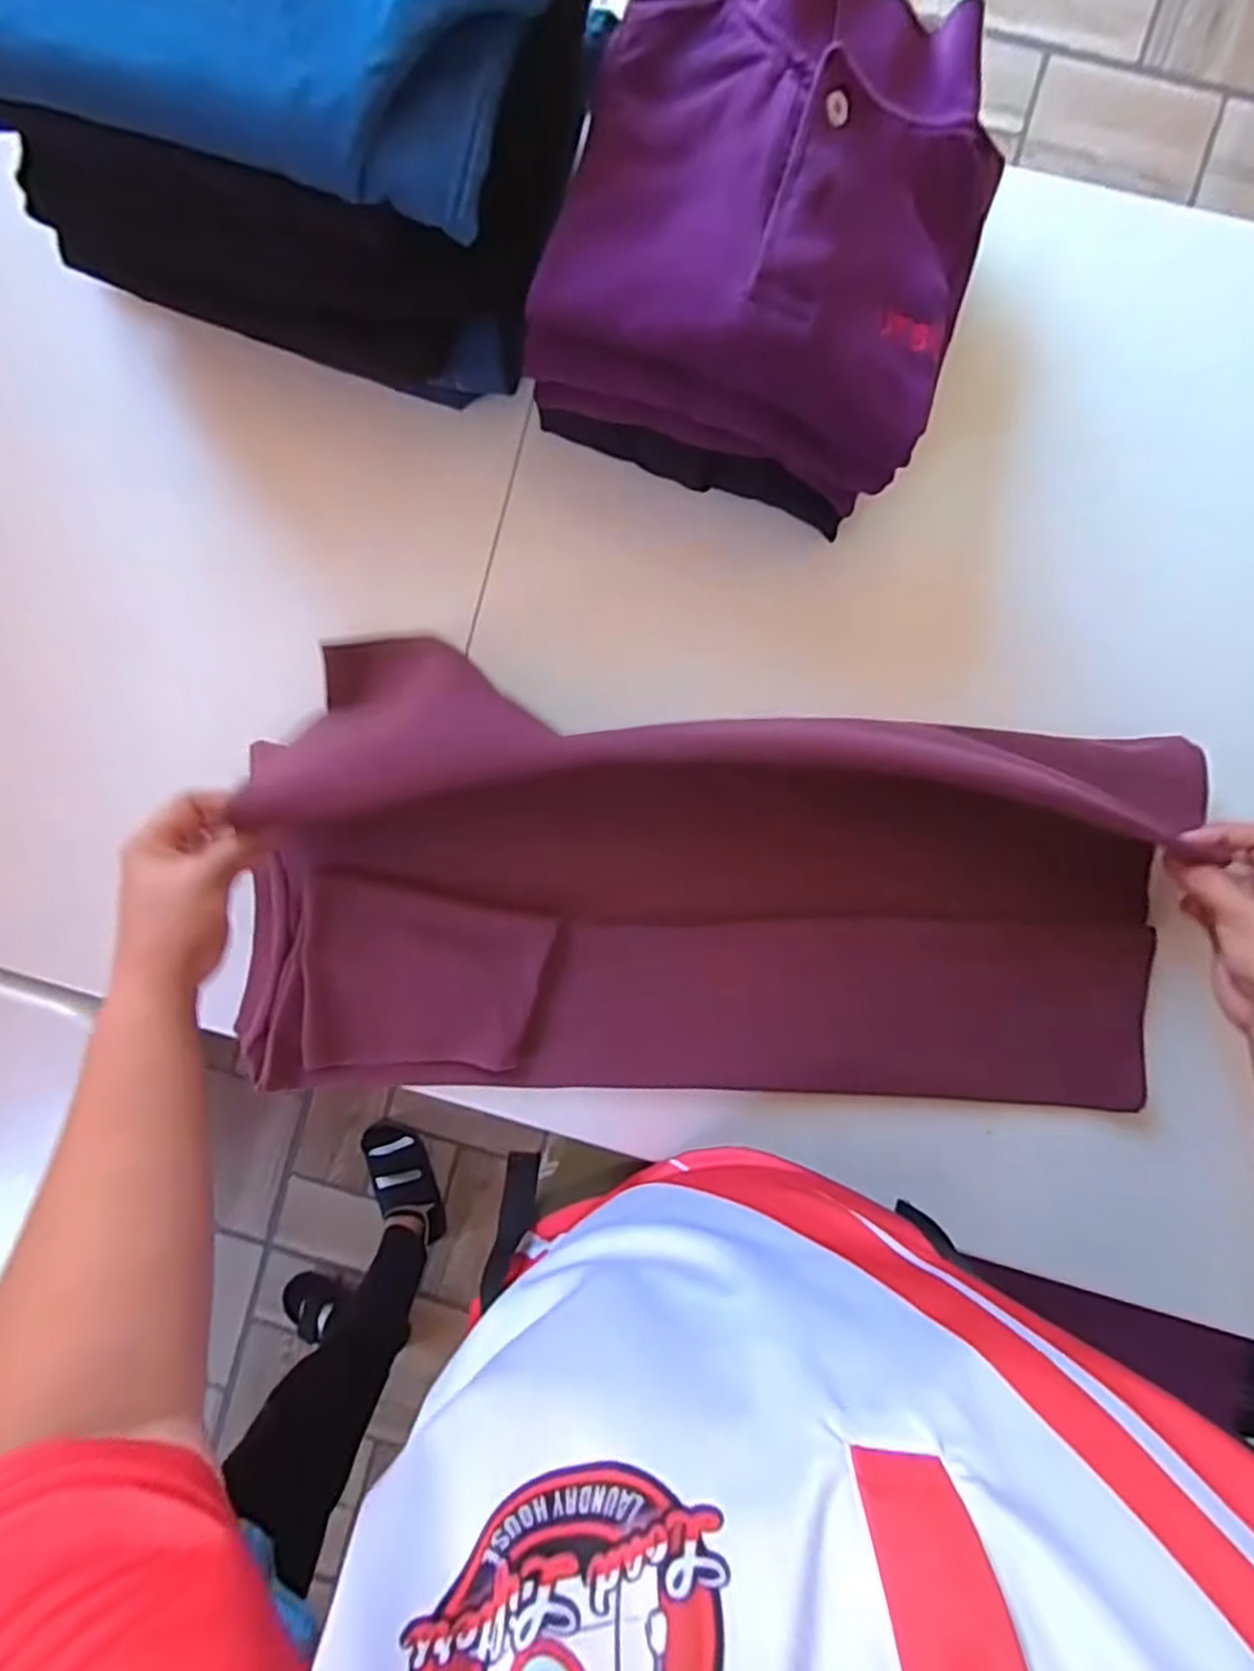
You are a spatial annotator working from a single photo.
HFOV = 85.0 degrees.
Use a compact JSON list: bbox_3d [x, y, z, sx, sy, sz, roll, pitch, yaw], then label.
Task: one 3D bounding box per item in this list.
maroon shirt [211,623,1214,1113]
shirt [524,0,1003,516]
[{"bbox_3d":[0.046,0.040,0.470,0.626,0.075,0.295,4,93,4],"label":"maroon shirt"},{"bbox_3d":[0.086,-0.342,0.376,0.218,0.086,0.219,18,93,2],"label":"shirt"}]

